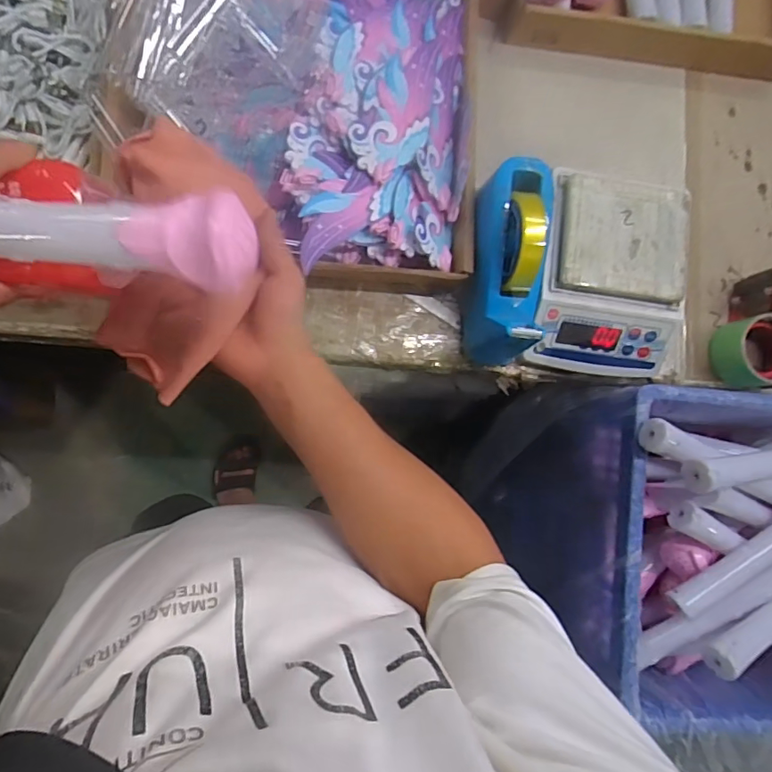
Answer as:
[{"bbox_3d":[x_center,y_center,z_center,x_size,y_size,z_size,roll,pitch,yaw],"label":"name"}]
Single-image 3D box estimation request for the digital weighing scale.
[{"bbox_3d":[0.257,-0.125,0.586,0.178,0.075,0.218,3,87,-9],"label":"digital weighing scale"}]

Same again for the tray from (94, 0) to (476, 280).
[{"bbox_3d":[-0.089,-0.313,0.539,0.386,0.078,0.359,7,86,-9],"label":"tray"}]

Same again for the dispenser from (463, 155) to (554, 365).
[{"bbox_3d":[0.138,-0.124,0.531,0.080,0.102,0.220,4,103,-9],"label":"dispenser"}]

